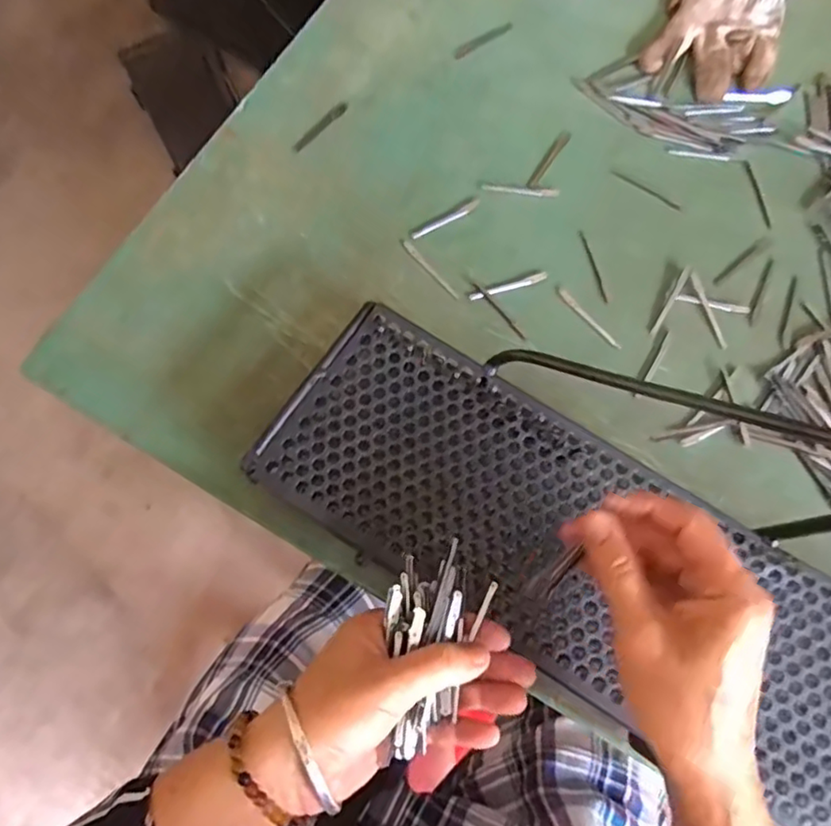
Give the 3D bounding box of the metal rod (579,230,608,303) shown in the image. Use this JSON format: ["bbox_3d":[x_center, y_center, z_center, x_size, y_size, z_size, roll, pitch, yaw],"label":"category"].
[{"bbox_3d":[0.149,-0.122,0.503,0.005,0.004,0.070,-11,73,-5],"label":"metal rod"}]

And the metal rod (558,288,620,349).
[{"bbox_3d":[0.139,-0.076,0.485,0.008,0.004,0.066,-37,77,-11],"label":"metal rod"}]

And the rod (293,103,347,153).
[{"bbox_3d":[-0.084,-0.254,0.535,0.009,0.005,0.065,43,77,11],"label":"rod"}]

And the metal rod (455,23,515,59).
[{"bbox_3d":[0.064,-0.349,0.565,0.070,0.005,0.011,-38,77,-12],"label":"metal rod"}]

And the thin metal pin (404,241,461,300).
[{"bbox_3d":[0.012,-0.118,0.495,0.007,0.004,0.066,-38,77,-12],"label":"thin metal pin"}]

